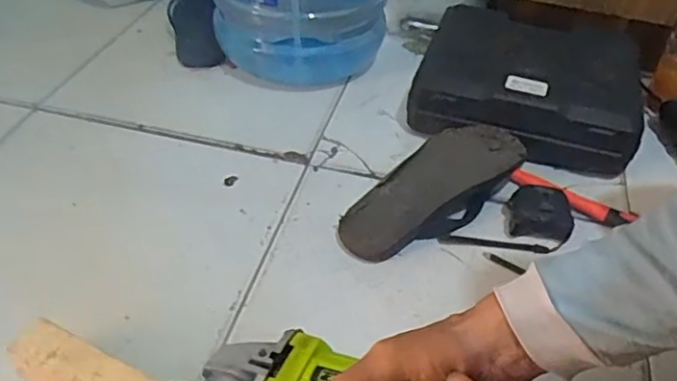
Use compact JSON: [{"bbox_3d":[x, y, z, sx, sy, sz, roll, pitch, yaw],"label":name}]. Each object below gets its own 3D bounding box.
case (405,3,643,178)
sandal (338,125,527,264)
[{"bbox_3d":[0.262,-0.154,0.850,0.284,0.086,0.273,13,45,11],"label":"case"},{"bbox_3d":[0.112,0.001,0.712,0.254,0.056,0.099,-34,54,-17],"label":"sandal"}]

